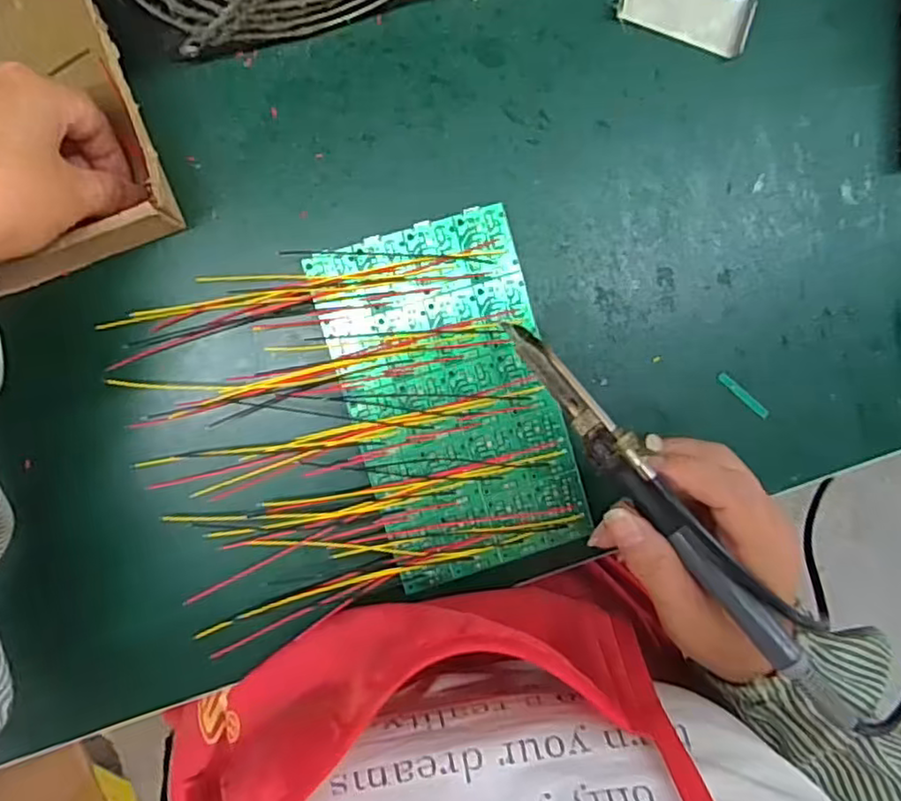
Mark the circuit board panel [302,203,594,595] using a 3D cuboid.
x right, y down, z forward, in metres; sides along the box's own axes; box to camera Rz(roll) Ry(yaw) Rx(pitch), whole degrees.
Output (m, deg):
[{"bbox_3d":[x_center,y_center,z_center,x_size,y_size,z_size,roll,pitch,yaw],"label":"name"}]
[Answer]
[{"bbox_3d":[0.002,0.000,0.339,0.102,0.015,0.173,-17,96,-4],"label":"circuit board panel"}]

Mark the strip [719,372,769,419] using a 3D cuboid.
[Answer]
[{"bbox_3d":[0.162,-0.002,0.363,0.035,0.004,0.006,39,89,-6],"label":"strip"}]

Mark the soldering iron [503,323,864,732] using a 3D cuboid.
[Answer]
[{"bbox_3d":[0.081,0.033,0.282,0.015,0.024,0.172,-39,76,-2],"label":"soldering iron"}]

